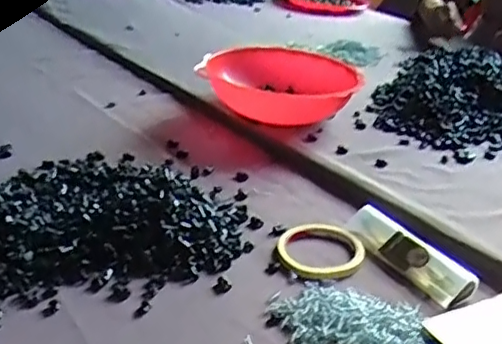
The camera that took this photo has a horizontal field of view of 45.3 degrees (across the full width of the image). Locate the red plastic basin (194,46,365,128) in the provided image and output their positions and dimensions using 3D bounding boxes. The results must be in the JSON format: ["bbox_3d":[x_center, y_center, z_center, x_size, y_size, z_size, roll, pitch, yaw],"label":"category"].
[{"bbox_3d":[0.046,-0.134,0.976,0.235,0.081,0.235,5,27,-3],"label":"red plastic basin"}]

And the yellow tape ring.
[{"bbox_3d":[0.073,0.082,0.633,0.089,0.010,0.090,4,26,-2],"label":"yellow tape ring"}]

